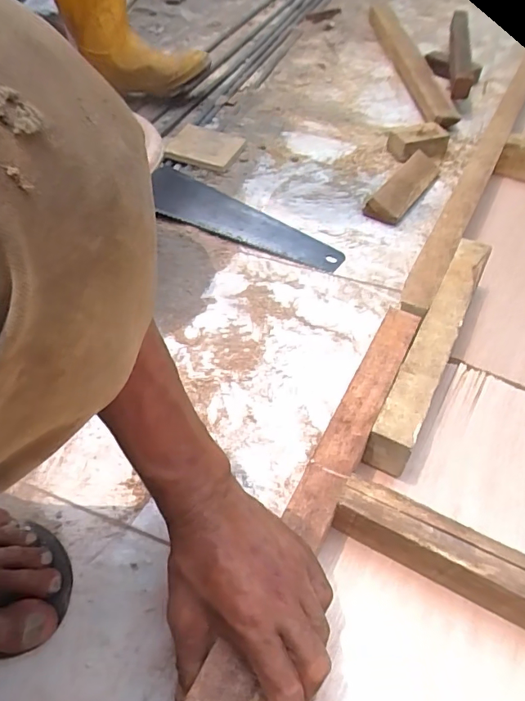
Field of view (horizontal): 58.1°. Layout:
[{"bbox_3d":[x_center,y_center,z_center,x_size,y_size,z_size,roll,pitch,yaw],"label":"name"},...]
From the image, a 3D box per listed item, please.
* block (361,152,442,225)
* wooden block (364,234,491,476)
[{"bbox_3d":[0.240,-0.274,0.776,0.053,0.031,0.207,26,55,25],"label":"block"},{"bbox_3d":[0.181,-0.003,0.499,0.036,0.066,0.293,21,53,21],"label":"wooden block"}]

